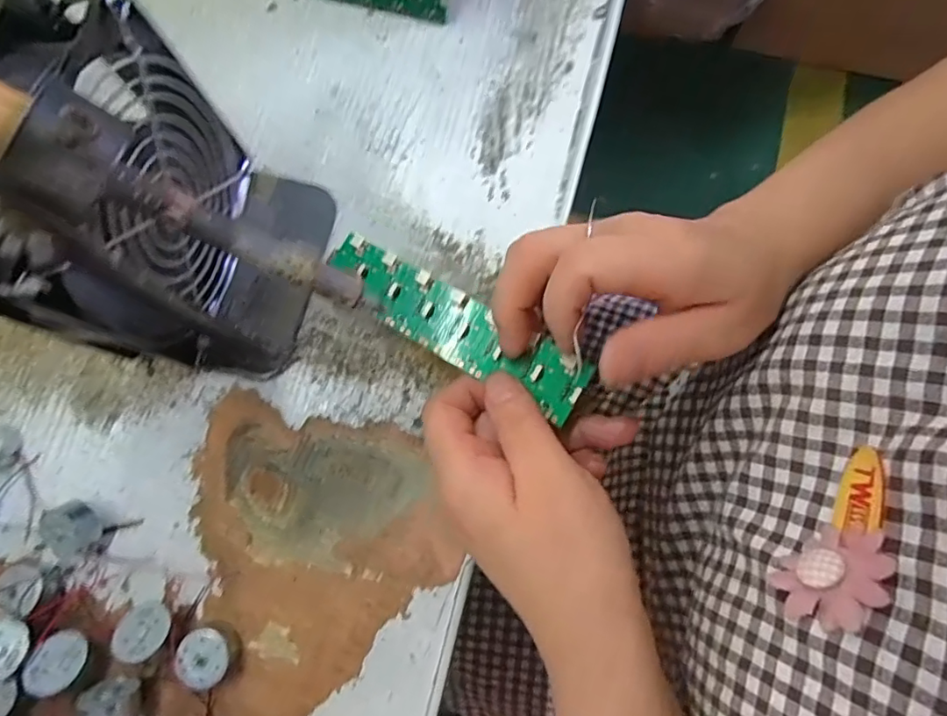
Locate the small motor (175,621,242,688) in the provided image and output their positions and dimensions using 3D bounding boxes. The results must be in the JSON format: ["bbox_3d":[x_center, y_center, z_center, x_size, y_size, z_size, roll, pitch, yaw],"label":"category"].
[{"bbox_3d":[-0.119,0.133,0.251,0.021,0.016,0.023,0,77,0],"label":"small motor"}]

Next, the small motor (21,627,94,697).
[{"bbox_3d":[-0.182,0.135,0.246,0.025,0.008,0.025,4,52,-5],"label":"small motor"}]

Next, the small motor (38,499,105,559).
[{"bbox_3d":[-0.190,0.080,0.262,0.023,0.016,0.025,0,77,0],"label":"small motor"}]

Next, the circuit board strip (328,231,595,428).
[{"bbox_3d":[-0.012,-0.016,0.257,0.135,0.008,0.030,31,79,14],"label":"circuit board strip"}]

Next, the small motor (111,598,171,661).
[{"bbox_3d":[-0.147,0.121,0.249,0.025,0.010,0.025,0,47,0],"label":"small motor"}]

